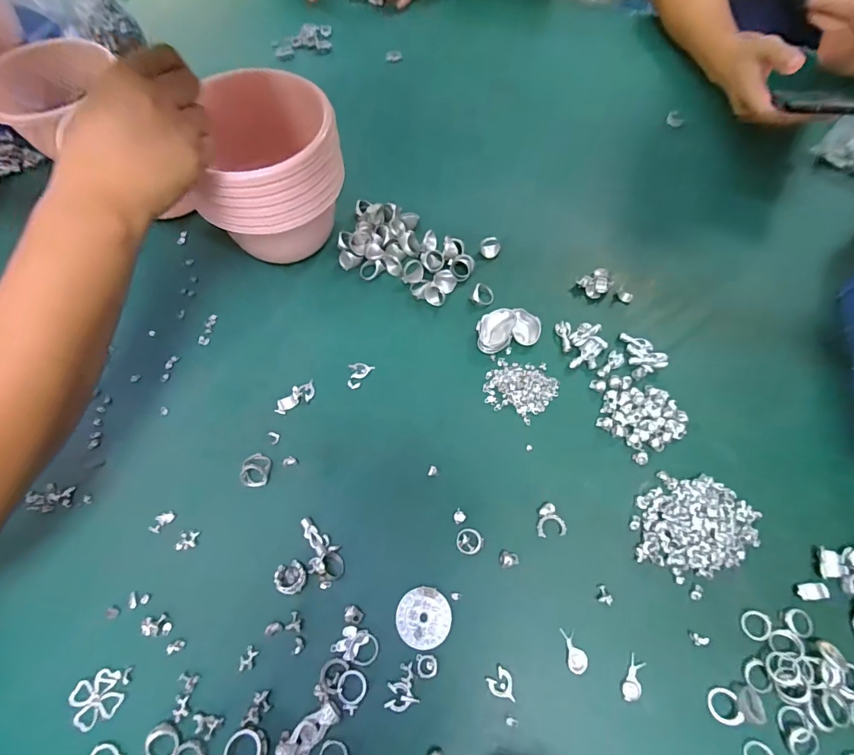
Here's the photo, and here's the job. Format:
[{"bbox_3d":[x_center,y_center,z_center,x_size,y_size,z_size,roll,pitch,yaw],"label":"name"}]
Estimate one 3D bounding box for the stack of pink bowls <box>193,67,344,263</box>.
[{"bbox_3d":[-0.158,-0.201,0.454,0.123,0.148,0.116,-34,69,-15],"label":"stack of pink bowls"}]

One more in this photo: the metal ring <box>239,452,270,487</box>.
[{"bbox_3d":[-0.151,0.080,0.398,0.021,0.018,0.029,9,65,4],"label":"metal ring"}]

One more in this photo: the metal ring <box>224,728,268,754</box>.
[{"bbox_3d":[-0.125,0.258,0.309,0.028,0.015,0.028,0,65,0],"label":"metal ring"}]

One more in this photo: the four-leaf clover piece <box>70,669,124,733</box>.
[{"bbox_3d":[-0.241,0.236,0.330,0.032,0.007,0.032,0,65,0],"label":"four-leaf clover piece"}]

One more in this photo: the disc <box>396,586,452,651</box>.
[{"bbox_3d":[-0.002,0.190,0.356,0.041,0.004,0.042,1,63,-2],"label":"disc"}]

